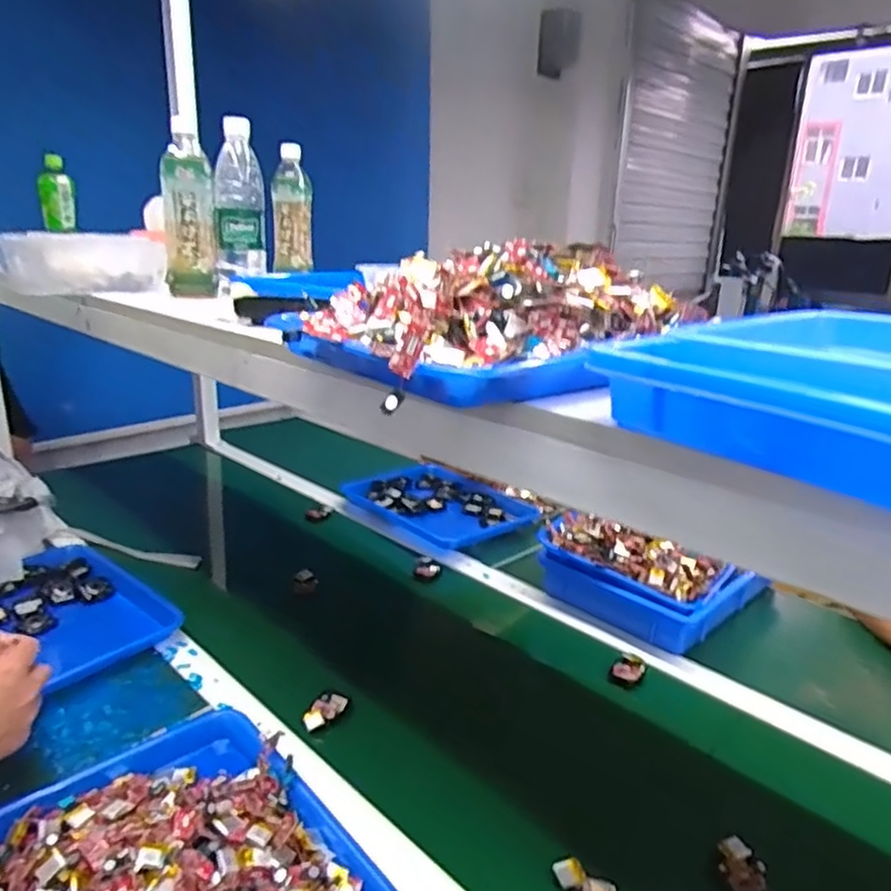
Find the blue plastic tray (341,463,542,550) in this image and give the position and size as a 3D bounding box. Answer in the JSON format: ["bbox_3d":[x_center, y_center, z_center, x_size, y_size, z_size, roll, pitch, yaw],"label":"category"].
[{"bbox_3d":[-0.010,0.107,1.285,0.230,0.031,0.346,-15,24,-42],"label":"blue plastic tray"}]

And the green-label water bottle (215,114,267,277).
[{"bbox_3d":[-0.276,-0.329,0.901,0.062,0.193,0.060,-3,18,-14],"label":"green-label water bottle"}]

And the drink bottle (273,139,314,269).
[{"bbox_3d":[-0.249,-0.381,1.099,0.058,0.186,0.056,0,18,-5],"label":"drink bottle"}]

